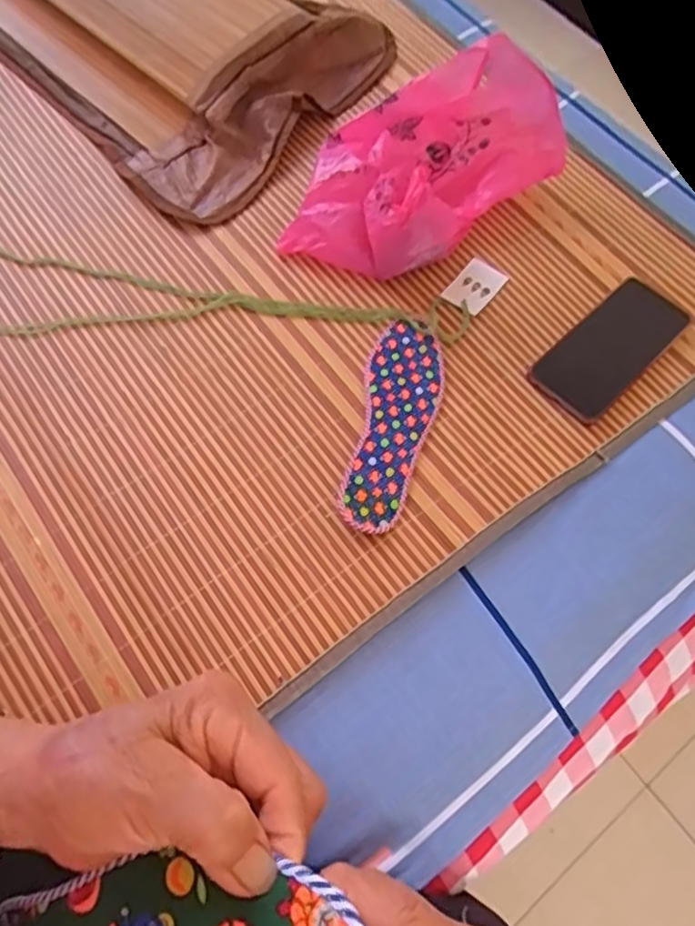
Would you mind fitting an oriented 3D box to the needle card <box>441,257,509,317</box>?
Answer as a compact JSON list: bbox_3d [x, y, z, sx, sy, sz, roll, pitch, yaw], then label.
[{"bbox_3d":[0.128,-0.177,0.635,0.041,0.004,0.060,38,71,13],"label":"needle card"}]

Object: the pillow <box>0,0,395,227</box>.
[{"bbox_3d":[-0.273,-0.564,0.764,0.635,0.065,0.361,40,72,14],"label":"pillow"}]

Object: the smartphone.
[{"bbox_3d":[0.250,-0.109,0.604,0.164,0.011,0.074,-41,74,-16],"label":"smartphone"}]

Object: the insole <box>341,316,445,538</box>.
[{"bbox_3d":[0.039,-0.037,0.563,0.063,0.012,0.207,16,68,5],"label":"insole"}]

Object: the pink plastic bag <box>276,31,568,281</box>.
[{"bbox_3d":[0.066,-0.297,0.634,0.278,0.095,0.167,-36,73,-15],"label":"pink plastic bag"}]

